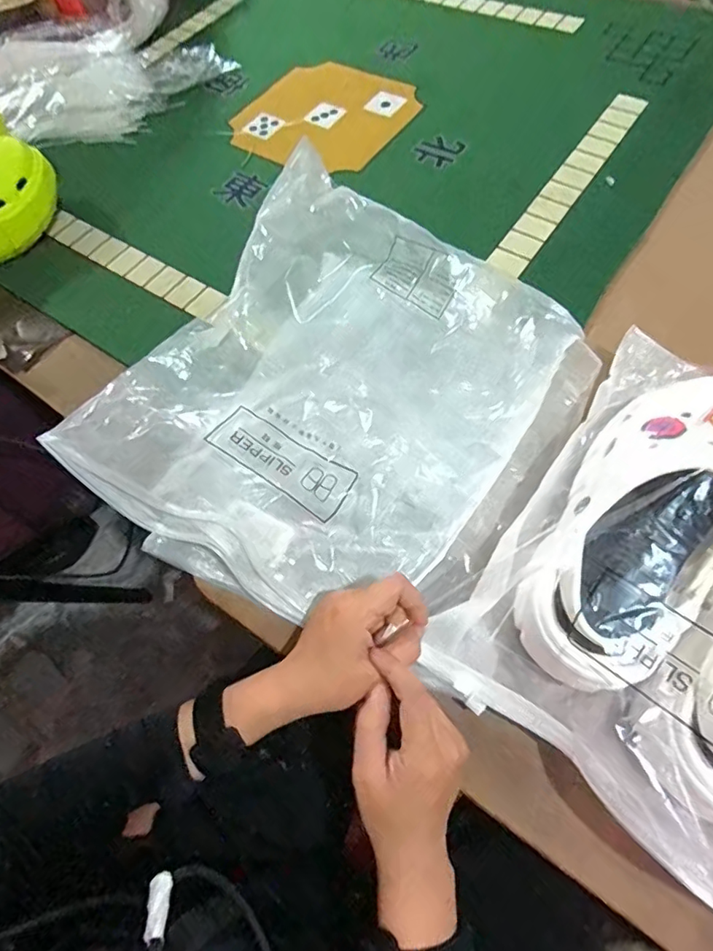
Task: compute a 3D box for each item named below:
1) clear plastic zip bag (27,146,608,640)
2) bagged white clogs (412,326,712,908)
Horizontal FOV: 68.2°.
[{"bbox_3d":[-0.009,-0.062,0.455,0.331,0.044,0.370,36,76,7],"label":"clear plastic zip bag"},{"bbox_3d":[0.242,0.076,0.341,0.273,0.122,0.309,35,70,18],"label":"bagged white clogs"}]

